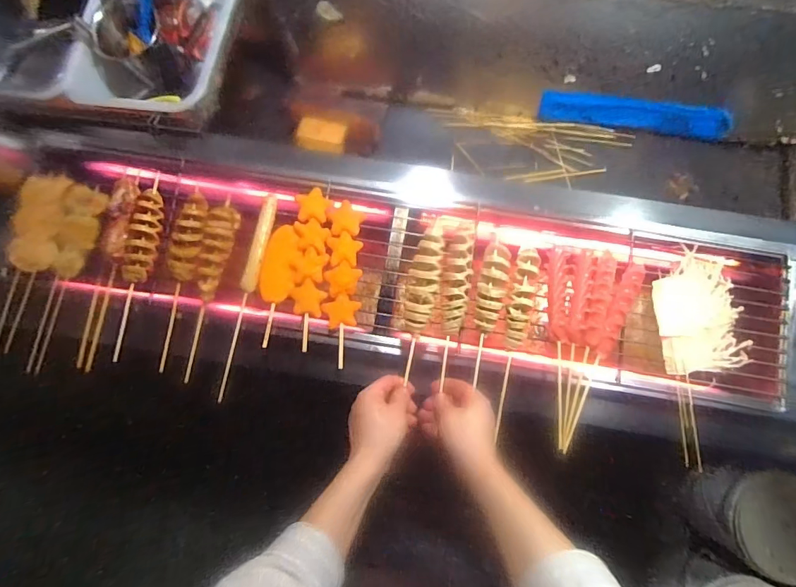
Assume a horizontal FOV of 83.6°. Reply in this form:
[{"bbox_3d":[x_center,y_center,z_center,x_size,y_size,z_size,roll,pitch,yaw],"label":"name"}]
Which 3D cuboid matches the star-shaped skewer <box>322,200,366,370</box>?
[{"bbox_3d":[-0.081,-0.014,0.653,0.050,0.012,0.228,2,80,0],"label":"star-shaped skewer"}]

